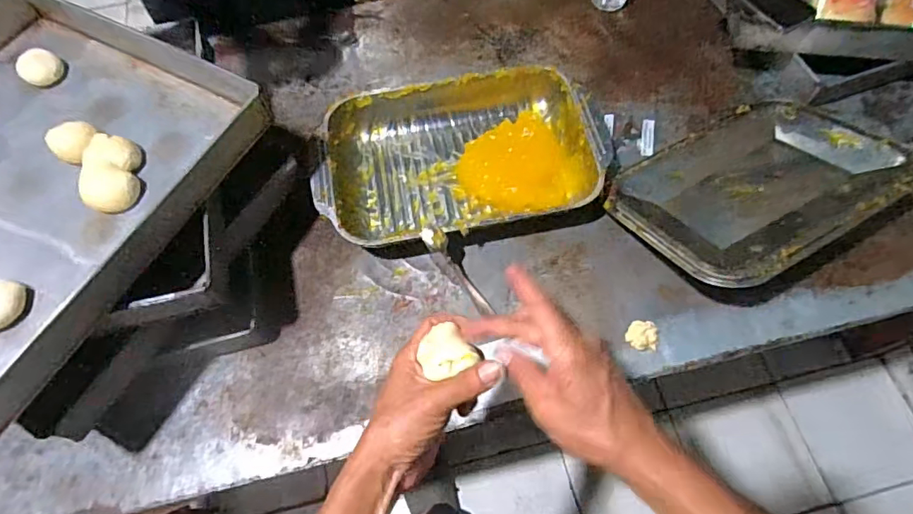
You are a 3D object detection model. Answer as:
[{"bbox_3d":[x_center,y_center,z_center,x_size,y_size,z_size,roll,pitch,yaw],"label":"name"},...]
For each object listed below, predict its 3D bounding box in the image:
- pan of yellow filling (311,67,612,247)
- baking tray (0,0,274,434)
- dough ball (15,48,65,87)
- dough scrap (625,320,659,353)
[{"bbox_3d":[0.003,-0.157,0.812,0.415,0.072,0.278,-13,63,-3],"label":"pan of yellow filling"},{"bbox_3d":[-0.563,-0.103,0.634,0.515,0.059,0.494,24,67,14],"label":"baking tray"},{"bbox_3d":[-0.573,-0.261,0.718,0.049,0.024,0.050,-1,63,3],"label":"dough ball"},{"bbox_3d":[0.250,0.106,0.701,0.040,0.018,0.040,-1,63,3],"label":"dough scrap"}]

